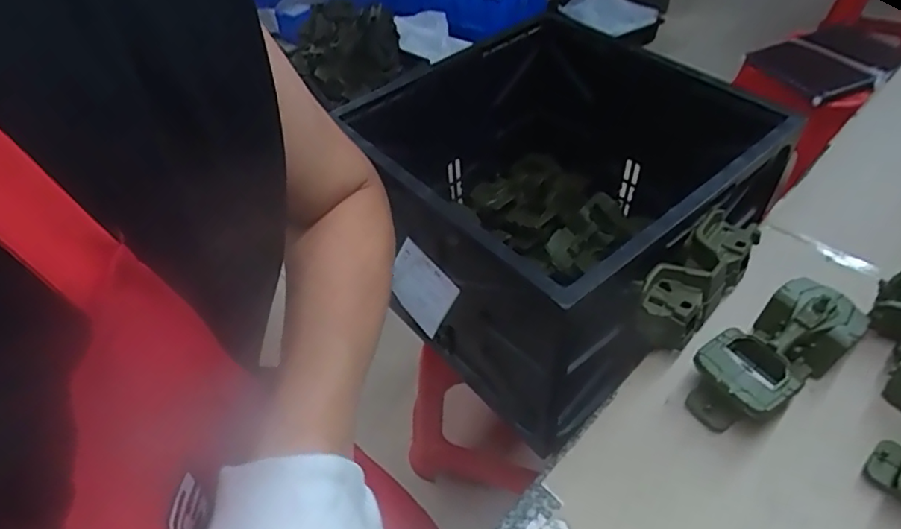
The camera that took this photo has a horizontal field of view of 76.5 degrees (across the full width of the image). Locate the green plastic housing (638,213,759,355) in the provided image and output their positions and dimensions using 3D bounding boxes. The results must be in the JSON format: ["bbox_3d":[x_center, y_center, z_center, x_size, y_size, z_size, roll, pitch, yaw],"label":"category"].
[{"bbox_3d":[0.261,0.010,0.599,0.062,0.061,0.181,34,58,31],"label":"green plastic housing"}]

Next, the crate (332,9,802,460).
[{"bbox_3d":[0.117,-0.095,0.845,0.460,0.337,0.508,-32,52,-23],"label":"crate"}]

